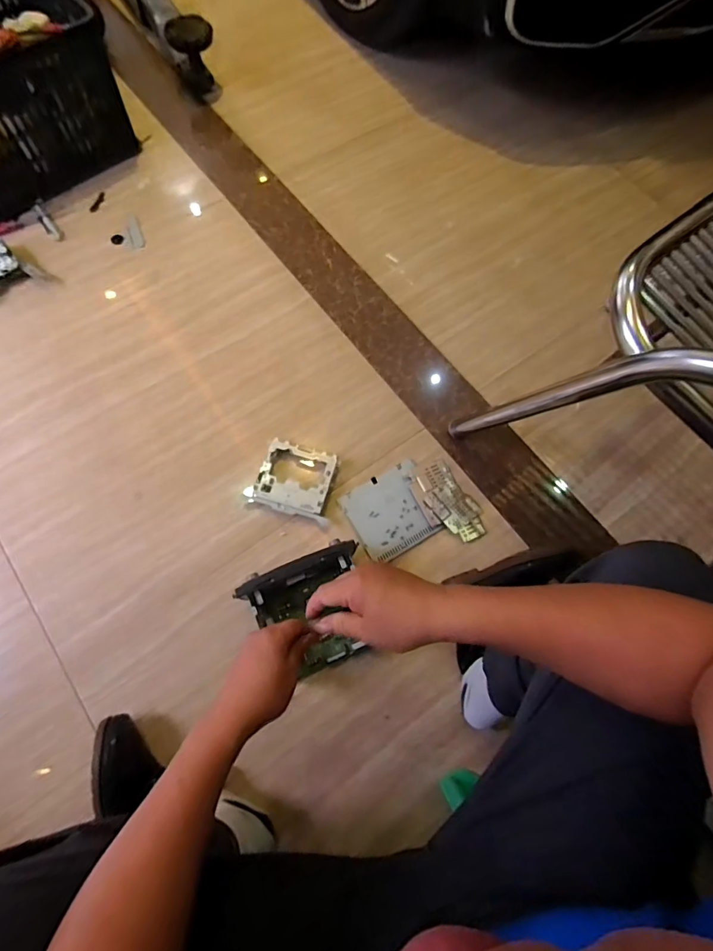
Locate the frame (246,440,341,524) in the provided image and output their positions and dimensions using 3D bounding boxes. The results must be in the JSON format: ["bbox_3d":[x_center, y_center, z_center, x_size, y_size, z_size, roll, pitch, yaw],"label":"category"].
[{"bbox_3d":[-0.120,0.010,0.914,0.154,0.034,0.138,16,70,3],"label":"frame"}]

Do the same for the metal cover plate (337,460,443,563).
[{"bbox_3d":[0.072,0.072,0.914,0.165,0.006,0.152,-28,74,-11],"label":"metal cover plate"}]

